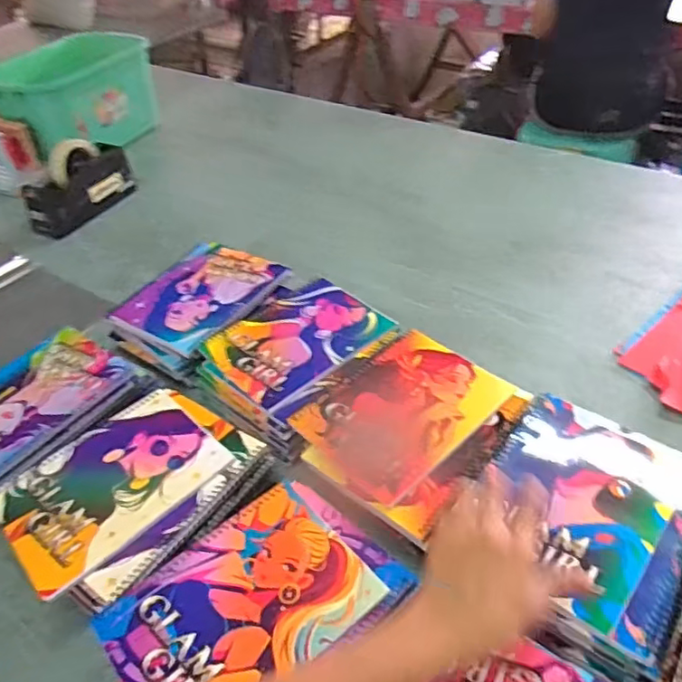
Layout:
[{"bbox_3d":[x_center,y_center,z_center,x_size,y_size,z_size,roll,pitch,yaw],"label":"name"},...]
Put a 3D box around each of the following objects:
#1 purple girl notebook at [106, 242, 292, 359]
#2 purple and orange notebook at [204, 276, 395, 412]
[{"bbox_3d":[-0.187,-0.067,0.814,0.166,0.014,0.201,23,50,28],"label":"purple girl notebook"},{"bbox_3d":[-0.054,-0.006,0.729,0.195,0.011,0.159,-33,49,-26],"label":"purple and orange notebook"}]

